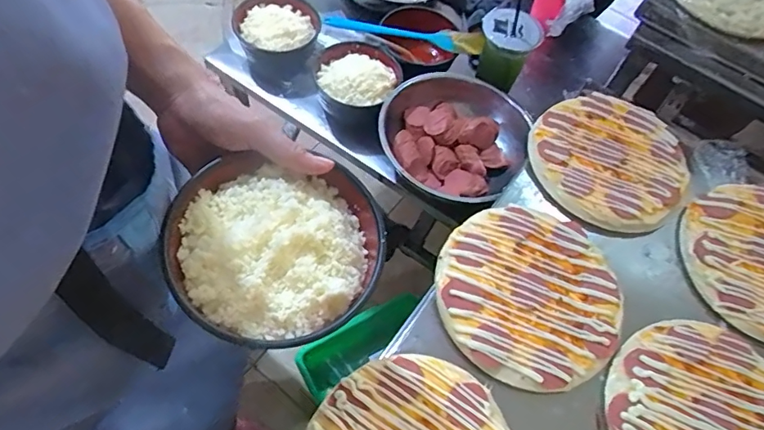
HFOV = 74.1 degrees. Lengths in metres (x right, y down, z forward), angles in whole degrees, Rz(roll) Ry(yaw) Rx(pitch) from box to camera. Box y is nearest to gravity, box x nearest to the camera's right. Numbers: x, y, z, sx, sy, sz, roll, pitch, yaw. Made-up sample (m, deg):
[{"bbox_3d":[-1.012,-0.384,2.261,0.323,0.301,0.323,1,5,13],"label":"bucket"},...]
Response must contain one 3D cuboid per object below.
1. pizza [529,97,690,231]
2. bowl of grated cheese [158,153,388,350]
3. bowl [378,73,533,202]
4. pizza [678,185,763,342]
[{"bbox_3d":[0.282,-0.069,0.628,0.191,0.019,0.172,34,72,12],"label":"pizza"},{"bbox_3d":[-0.072,0.025,0.346,0.140,0.048,0.123,0,68,0],"label":"bowl of grated cheese"},{"bbox_3d":[0.107,-0.123,0.780,0.222,0.089,0.231,0,68,0],"label":"bowl"},{"bbox_3d":[0.440,0.049,0.578,0.184,0.016,0.178,0,68,0],"label":"pizza"}]

